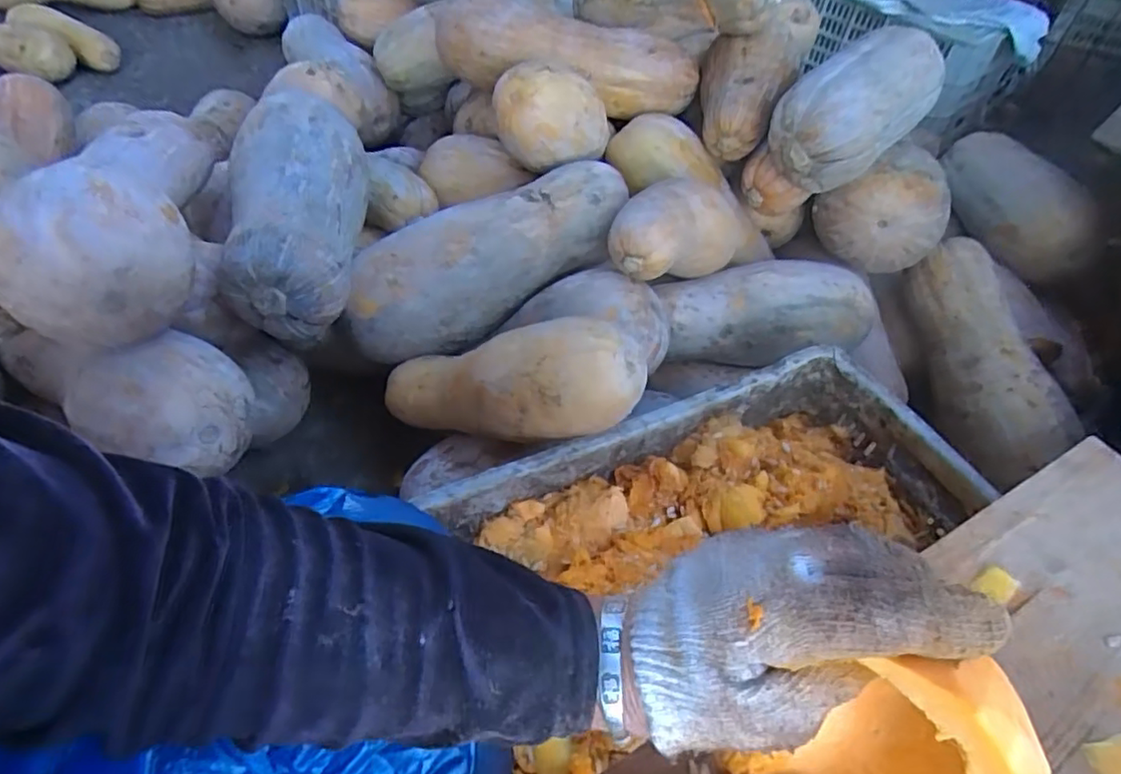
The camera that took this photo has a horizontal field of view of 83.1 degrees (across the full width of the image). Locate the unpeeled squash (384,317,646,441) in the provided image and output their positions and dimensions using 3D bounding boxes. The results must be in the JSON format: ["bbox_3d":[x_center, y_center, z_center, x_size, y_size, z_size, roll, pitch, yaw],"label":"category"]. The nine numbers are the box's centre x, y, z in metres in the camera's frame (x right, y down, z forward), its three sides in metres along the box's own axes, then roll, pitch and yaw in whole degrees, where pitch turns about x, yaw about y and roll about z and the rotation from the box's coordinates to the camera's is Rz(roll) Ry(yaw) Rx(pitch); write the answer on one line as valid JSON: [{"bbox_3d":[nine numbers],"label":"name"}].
[{"bbox_3d":[-0.072,0.001,0.681,0.350,0.102,0.100,-6,38,40],"label":"unpeeled squash"}]

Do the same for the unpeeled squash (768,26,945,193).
[{"bbox_3d":[0.394,-0.370,0.839,0.141,0.134,0.256,34,55,24],"label":"unpeeled squash"}]

